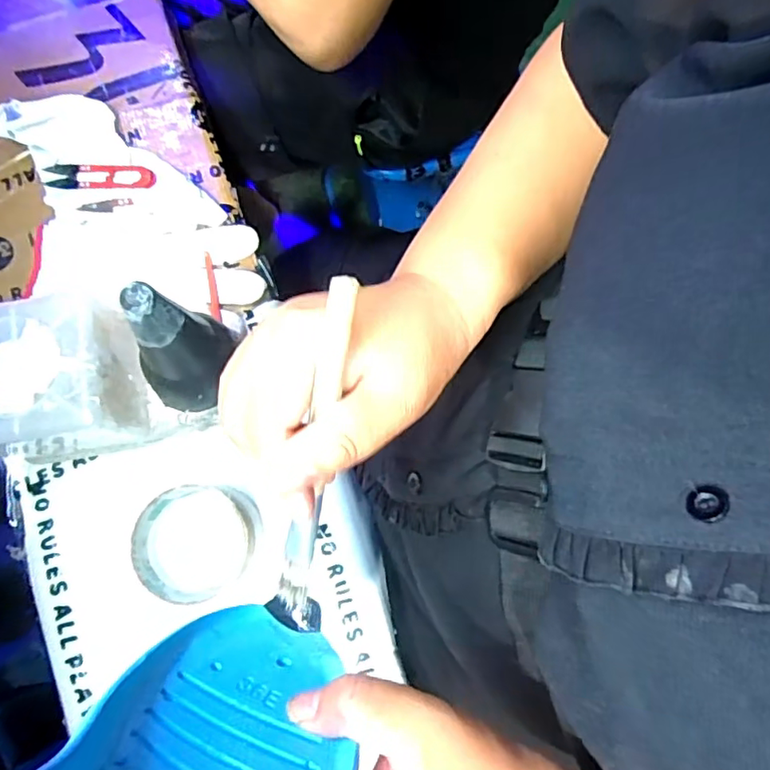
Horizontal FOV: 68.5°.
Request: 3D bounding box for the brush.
[{"bbox_3d":[-0.029,0.039,0.236,0.021,0.015,0.172,12,115,3],"label":"brush"}]

